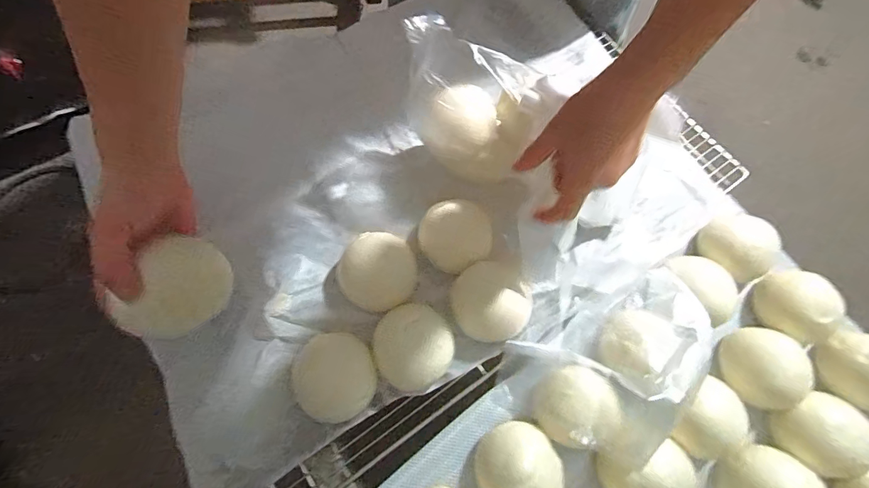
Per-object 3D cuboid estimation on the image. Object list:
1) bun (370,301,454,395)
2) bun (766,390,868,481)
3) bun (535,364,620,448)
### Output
[{"bbox_3d":[-0.023,0.105,0.396,0.077,0.043,0.083,1,73,-4],"label":"bun"},{"bbox_3d":[0.416,0.204,0.410,0.071,0.054,0.078,1,73,-4],"label":"bun"},{"bbox_3d":[0.141,0.164,0.386,0.070,0.041,0.067,1,73,-4],"label":"bun"}]

